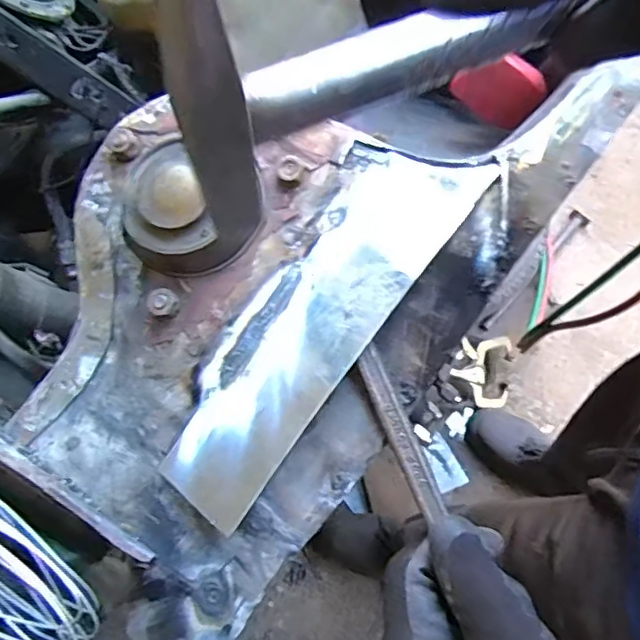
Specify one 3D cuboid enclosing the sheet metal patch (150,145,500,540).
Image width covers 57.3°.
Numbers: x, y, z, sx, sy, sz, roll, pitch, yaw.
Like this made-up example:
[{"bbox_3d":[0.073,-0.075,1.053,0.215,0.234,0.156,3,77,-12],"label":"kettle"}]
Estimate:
[{"bbox_3d":[-0.003,-0.003,0.305,0.063,0.010,0.225,36,86,13],"label":"sheet metal patch"}]

